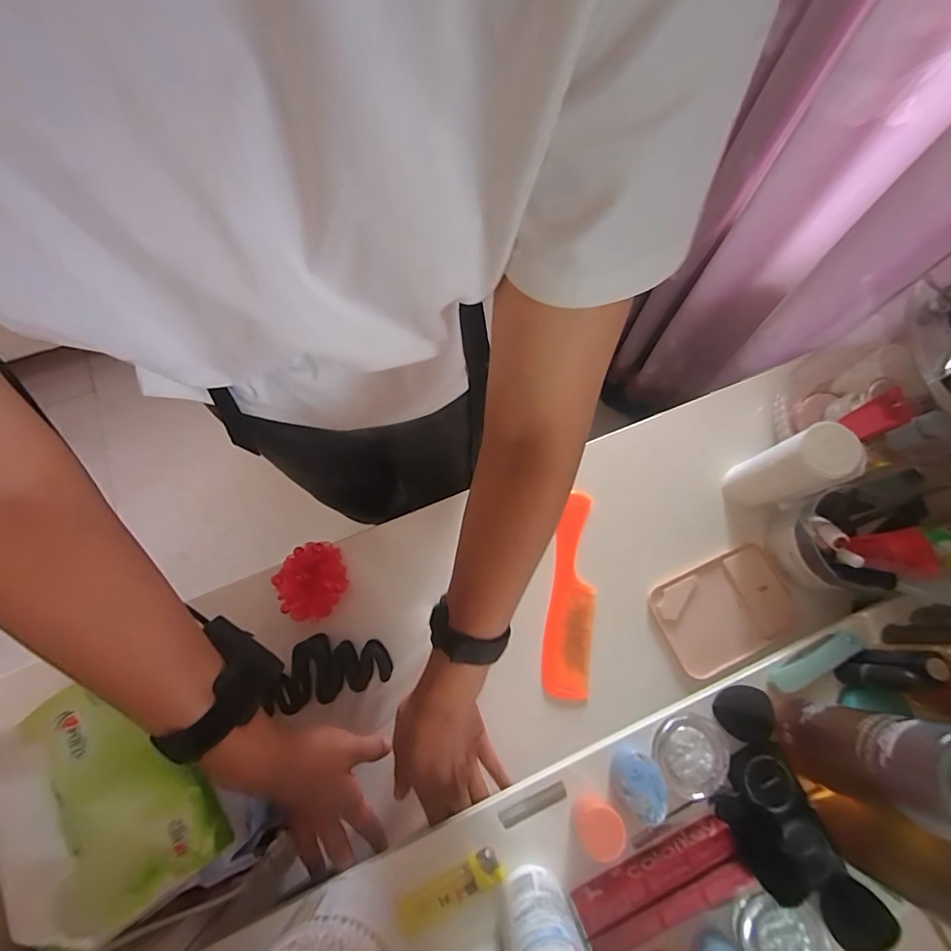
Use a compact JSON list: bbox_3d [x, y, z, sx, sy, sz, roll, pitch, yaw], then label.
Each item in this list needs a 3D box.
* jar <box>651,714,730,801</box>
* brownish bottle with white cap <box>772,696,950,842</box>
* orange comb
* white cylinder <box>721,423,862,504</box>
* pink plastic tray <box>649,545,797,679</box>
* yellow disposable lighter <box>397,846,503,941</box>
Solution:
[{"bbox_3d":[0.179,0.238,0.387,0.063,0.027,0.053,-9,72,-5],"label":"jar"},{"bbox_3d":[0.289,0.197,0.312,0.062,0.175,0.066,20,72,5],"label":"brownish bottle with white cap"},{"bbox_3d":[0.104,0.126,0.494,0.047,0.008,0.207,9,71,1],"label":"orange comb"},{"bbox_3d":[0.319,-0.004,0.472,0.056,0.138,0.061,-27,74,-11],"label":"white cylinder"},{"bbox_3d":[0.269,0.143,0.492,0.142,0.009,0.097,-22,73,-9],"label":"pink plastic tray"},{"bbox_3d":[-0.021,0.321,0.353,0.084,0.012,0.023,-25,74,-10],"label":"yellow disposable lighter"}]

